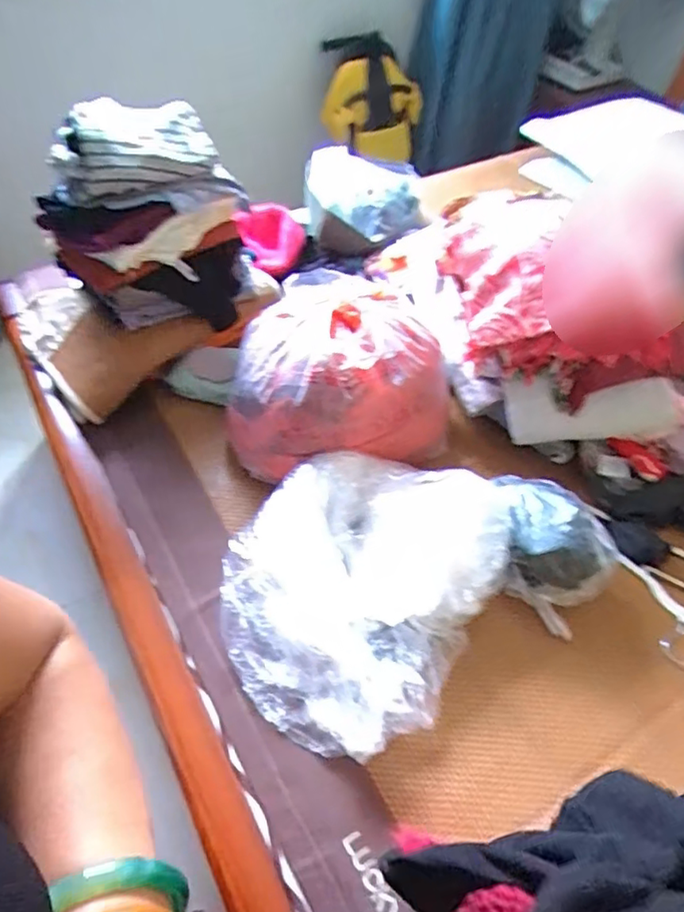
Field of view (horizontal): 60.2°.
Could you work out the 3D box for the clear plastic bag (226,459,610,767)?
[{"bbox_3d":[0.098,0.157,0.900,0.550,0.116,0.393,-23,57,-21],"label":"clear plastic bag"}]

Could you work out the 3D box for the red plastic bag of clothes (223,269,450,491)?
[{"bbox_3d":[-0.011,-0.189,1.067,0.386,0.201,0.409,-4,52,-7],"label":"red plastic bag of clothes"}]

